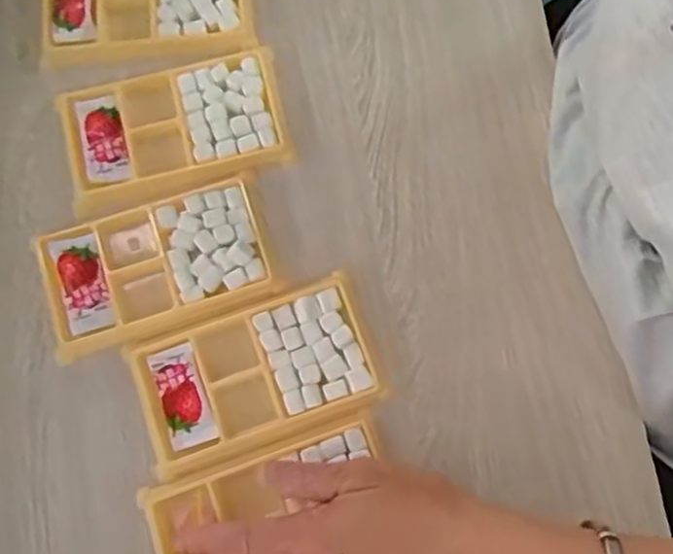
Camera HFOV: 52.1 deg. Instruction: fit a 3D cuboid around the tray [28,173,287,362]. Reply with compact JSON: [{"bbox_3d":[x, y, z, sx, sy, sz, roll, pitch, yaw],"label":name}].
[{"bbox_3d":[-0.104,-0.005,0.405,0.128,0.022,0.073,-18,78,-4],"label":"tray"}]

